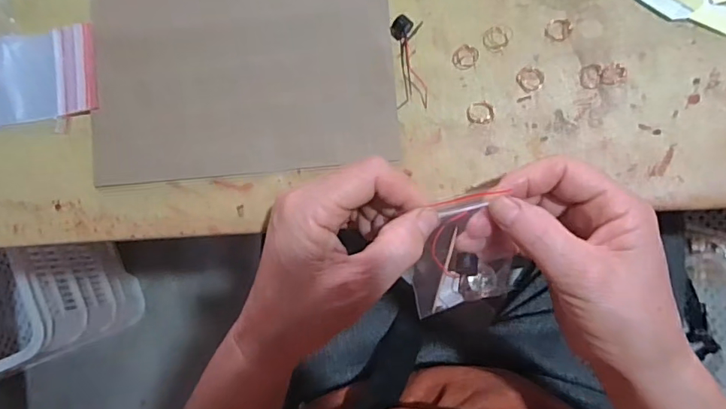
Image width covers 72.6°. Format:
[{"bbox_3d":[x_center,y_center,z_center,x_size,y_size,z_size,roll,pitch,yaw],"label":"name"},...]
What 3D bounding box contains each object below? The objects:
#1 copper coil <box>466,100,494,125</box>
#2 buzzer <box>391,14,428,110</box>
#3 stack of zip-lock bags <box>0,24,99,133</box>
[{"bbox_3d":[0.075,-0.059,0.314,0.017,0.004,0.015,-4,85,5],"label":"copper coil"},{"bbox_3d":[0.030,-0.093,0.317,0.020,0.012,0.059,-3,85,5],"label":"buzzer"},{"bbox_3d":[-0.234,-0.086,0.341,0.104,0.005,0.068,-5,85,5],"label":"stack of zip-lock bags"}]

